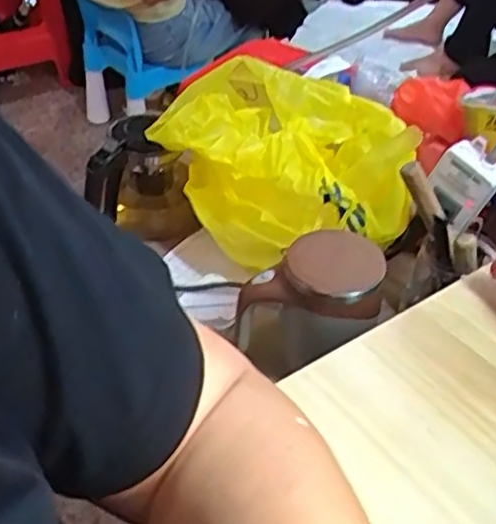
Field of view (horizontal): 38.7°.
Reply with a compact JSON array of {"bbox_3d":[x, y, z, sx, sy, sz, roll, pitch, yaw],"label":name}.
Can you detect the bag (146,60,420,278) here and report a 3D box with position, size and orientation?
[{"bbox_3d":[0.035,-0.106,0.754,0.189,0.138,0.230,-22,47,-25],"label":"bag"}]

